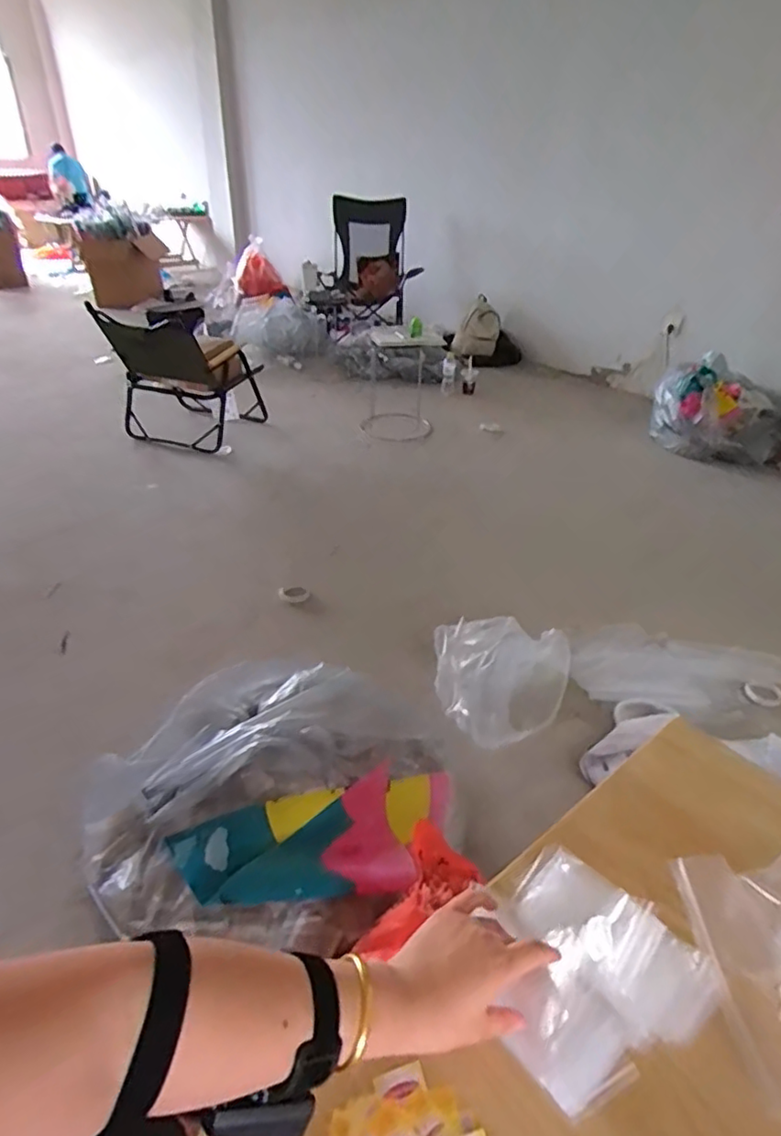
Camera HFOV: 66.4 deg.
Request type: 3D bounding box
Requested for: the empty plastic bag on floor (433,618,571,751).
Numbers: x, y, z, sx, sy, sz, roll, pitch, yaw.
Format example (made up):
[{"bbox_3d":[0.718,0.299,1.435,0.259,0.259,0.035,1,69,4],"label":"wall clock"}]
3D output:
[{"bbox_3d":[0.268,0.241,1.411,0.301,0.205,0.298,0,35,-3],"label":"empty plastic bag on floor"}]

